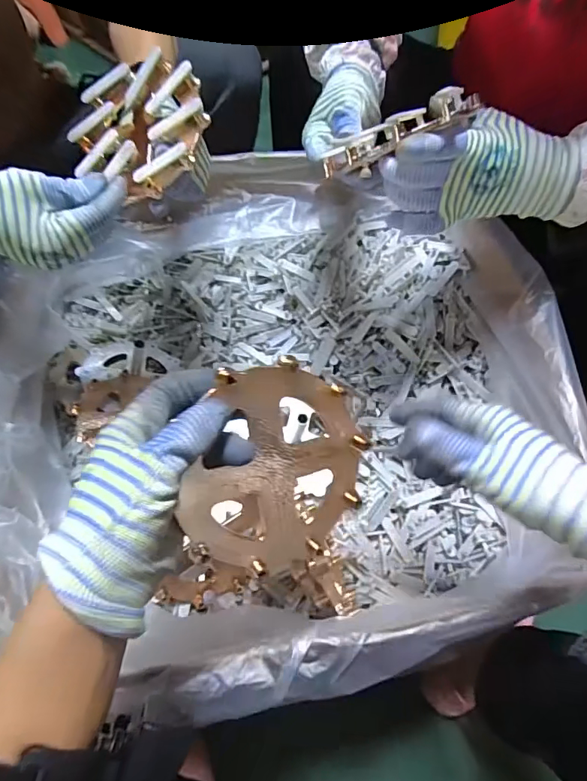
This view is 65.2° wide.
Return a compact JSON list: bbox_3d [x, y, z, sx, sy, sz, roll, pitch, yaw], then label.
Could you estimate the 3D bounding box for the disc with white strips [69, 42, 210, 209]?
[{"bbox_3d":[-0.152,-0.253,0.454,0.149,0.056,0.145,-4,79,21],"label":"disc with white strips"}]

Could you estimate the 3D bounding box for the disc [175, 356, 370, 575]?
[{"bbox_3d":[-0.005,0.050,0.289,0.113,0.014,0.127,15,91,-25],"label":"disc"}]

